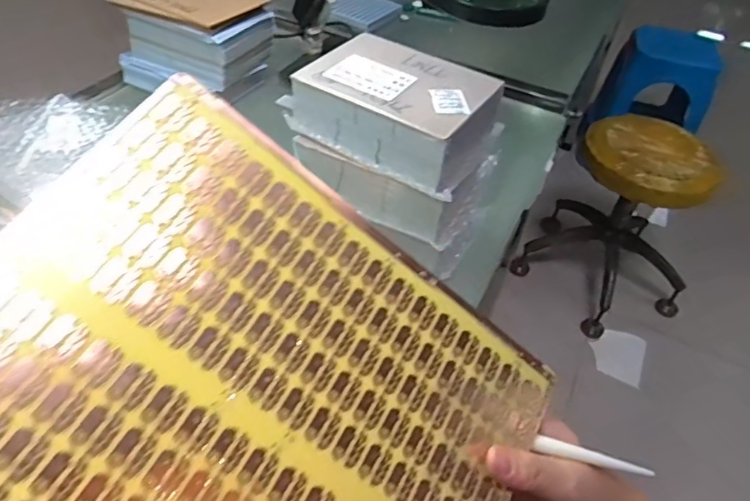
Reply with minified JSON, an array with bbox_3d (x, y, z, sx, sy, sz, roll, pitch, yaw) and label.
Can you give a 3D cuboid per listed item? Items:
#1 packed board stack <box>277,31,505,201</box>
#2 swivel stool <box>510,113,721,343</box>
[{"bbox_3d":[0.020,-0.130,0.509,0.161,0.061,0.129,25,47,18],"label":"packed board stack"},{"bbox_3d":[0.644,-0.075,1.413,0.411,0.442,0.371,29,49,22],"label":"swivel stool"}]

